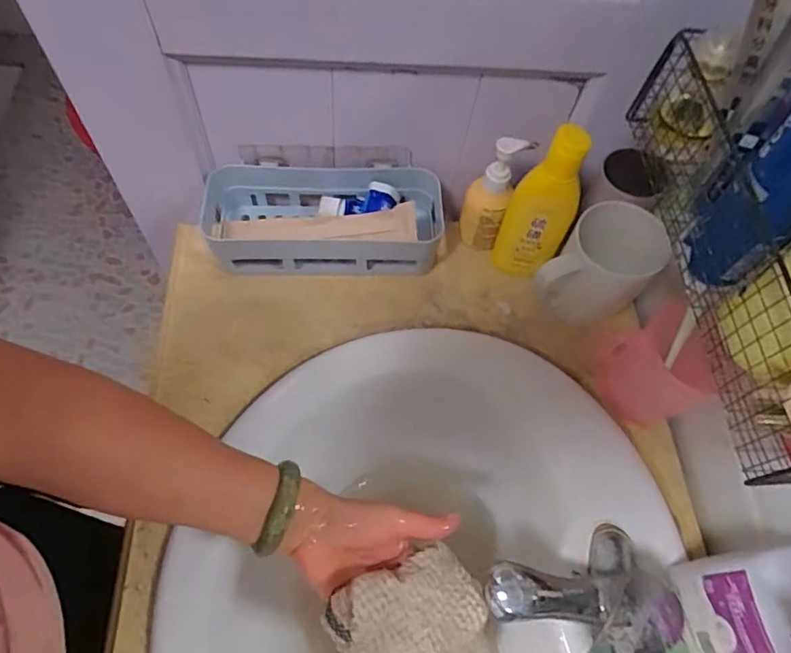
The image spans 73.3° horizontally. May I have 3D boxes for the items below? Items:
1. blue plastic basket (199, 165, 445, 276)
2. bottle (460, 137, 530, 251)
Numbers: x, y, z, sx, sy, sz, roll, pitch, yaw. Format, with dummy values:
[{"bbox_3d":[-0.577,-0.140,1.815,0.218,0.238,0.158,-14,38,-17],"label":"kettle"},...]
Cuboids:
[{"bbox_3d":[-0.081,-0.113,0.583,0.268,0.066,0.103,-2,63,-3],"label":"blue plastic basket"},{"bbox_3d":[0.099,-0.136,0.569,0.049,0.134,0.043,12,63,4],"label":"bottle"}]

